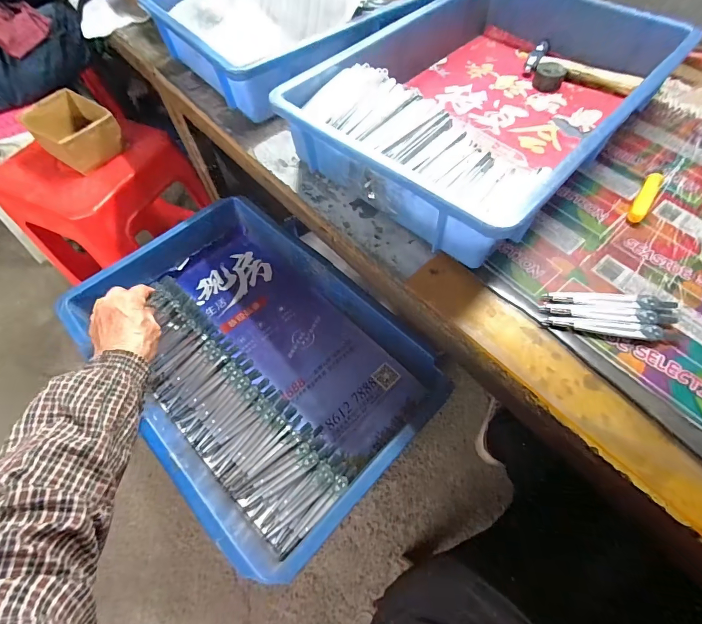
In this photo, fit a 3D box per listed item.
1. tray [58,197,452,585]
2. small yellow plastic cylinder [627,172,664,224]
[{"bbox_3d":[-0.126,0.046,0.456,0.421,0.088,0.280,41,68,18],"label":"tray"},{"bbox_3d":[0.319,-0.126,0.388,0.013,0.015,0.076,33,66,18],"label":"small yellow plastic cylinder"}]

